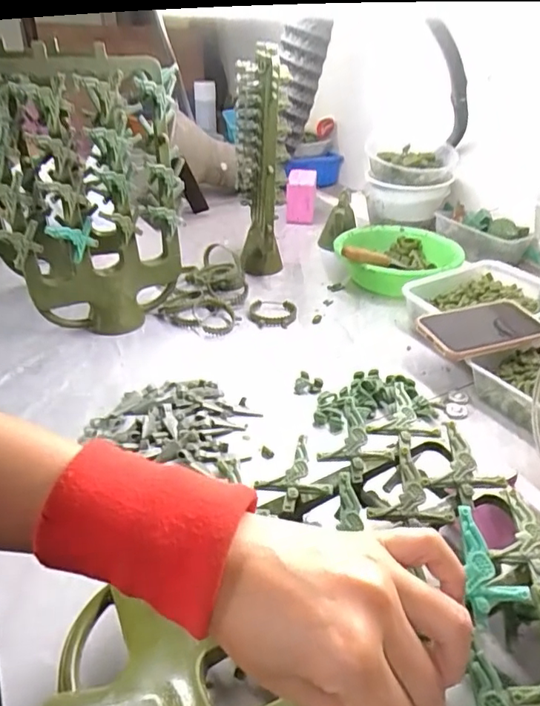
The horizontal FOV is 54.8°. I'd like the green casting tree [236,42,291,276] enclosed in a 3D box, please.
[{"bbox_3d":[-0.011,-0.279,0.807,0.066,0.328,0.217,-3,32,-6],"label":"green casting tree"}]

